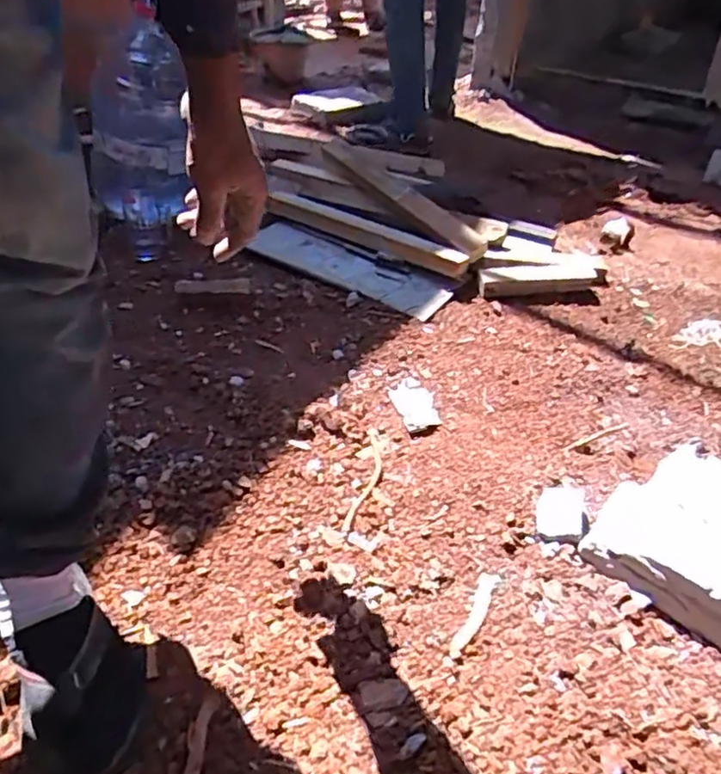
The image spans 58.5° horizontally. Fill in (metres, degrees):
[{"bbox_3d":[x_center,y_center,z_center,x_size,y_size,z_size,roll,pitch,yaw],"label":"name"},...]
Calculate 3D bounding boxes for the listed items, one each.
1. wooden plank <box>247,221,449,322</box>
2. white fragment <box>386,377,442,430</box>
[{"bbox_3d":[-0.037,-0.253,1.369,0.454,0.031,0.129,22,42,23],"label":"wooden plank"},{"bbox_3d":[0.085,0.025,1.047,0.066,0.008,0.119,-12,41,-18],"label":"white fragment"}]

